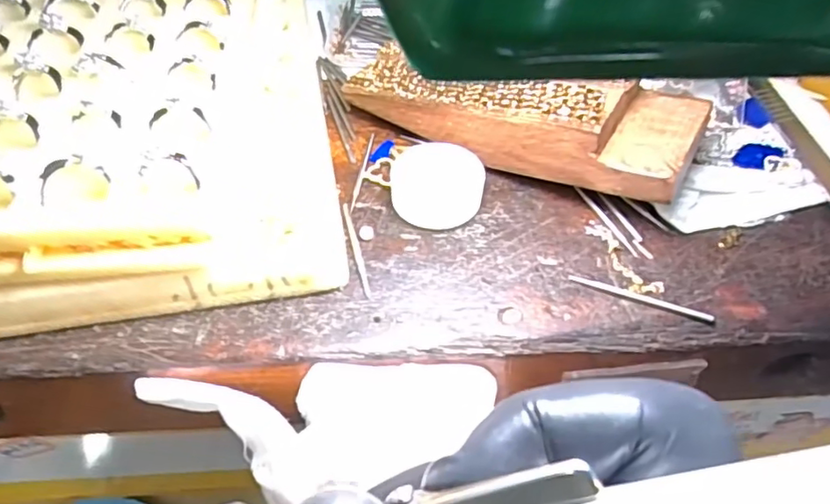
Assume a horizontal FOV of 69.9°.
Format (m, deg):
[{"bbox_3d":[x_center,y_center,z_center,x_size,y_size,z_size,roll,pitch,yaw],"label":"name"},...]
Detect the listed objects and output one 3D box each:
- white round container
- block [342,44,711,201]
[{"bbox_3d":[0.008,-0.024,0.212,0.032,0.016,0.027,2,49,0],"label":"white round container"},{"bbox_3d":[0.036,-0.054,0.217,0.127,0.040,0.043,22,51,17],"label":"block"}]

